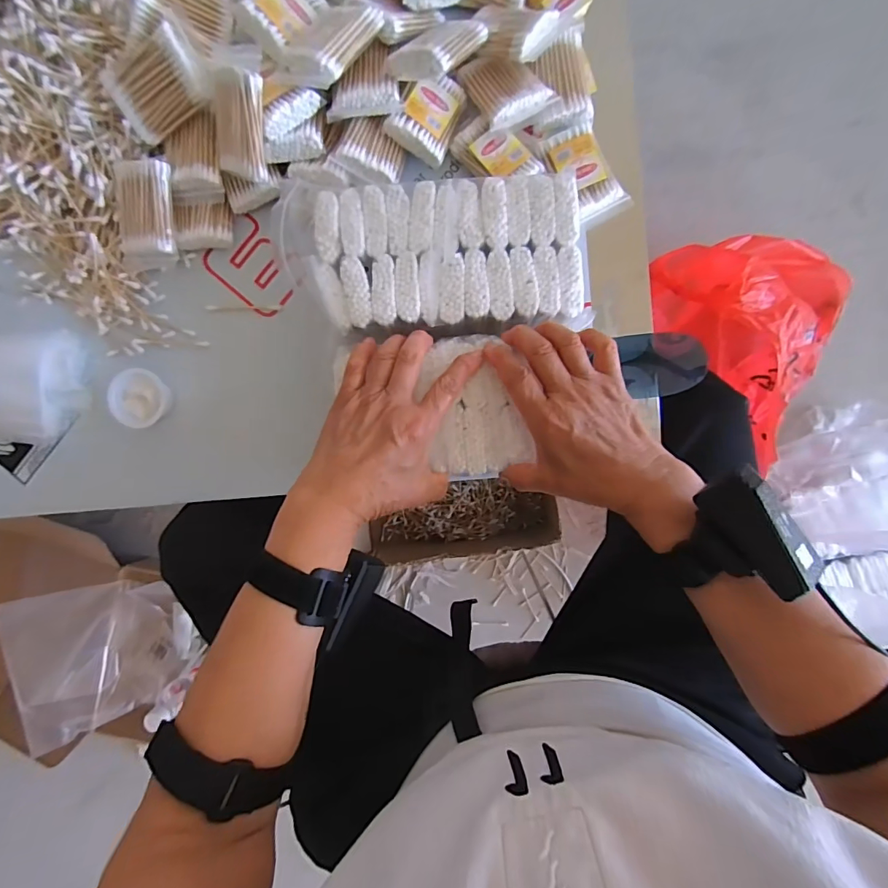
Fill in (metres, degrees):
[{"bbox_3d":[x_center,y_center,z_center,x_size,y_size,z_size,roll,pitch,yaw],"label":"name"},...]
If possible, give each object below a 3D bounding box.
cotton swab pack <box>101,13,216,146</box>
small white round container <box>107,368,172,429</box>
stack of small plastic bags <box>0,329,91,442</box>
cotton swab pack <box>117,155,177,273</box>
[{"bbox_3d":[-0.236,-0.302,0.376,0.085,0.020,0.057,-23,119,16],"label":"cotton swab pack"},{"bbox_3d":[-0.289,-0.043,0.429,0.051,0.035,0.055,-14,92,3],"label":"small white round container"},{"bbox_3d":[-0.412,-0.055,0.434,0.115,0.027,0.101,-1,93,3],"label":"stack of small plastic bags"},{"bbox_3d":[-0.273,-0.208,0.411,0.062,0.020,0.086,5,107,16],"label":"cotton swab pack"}]

